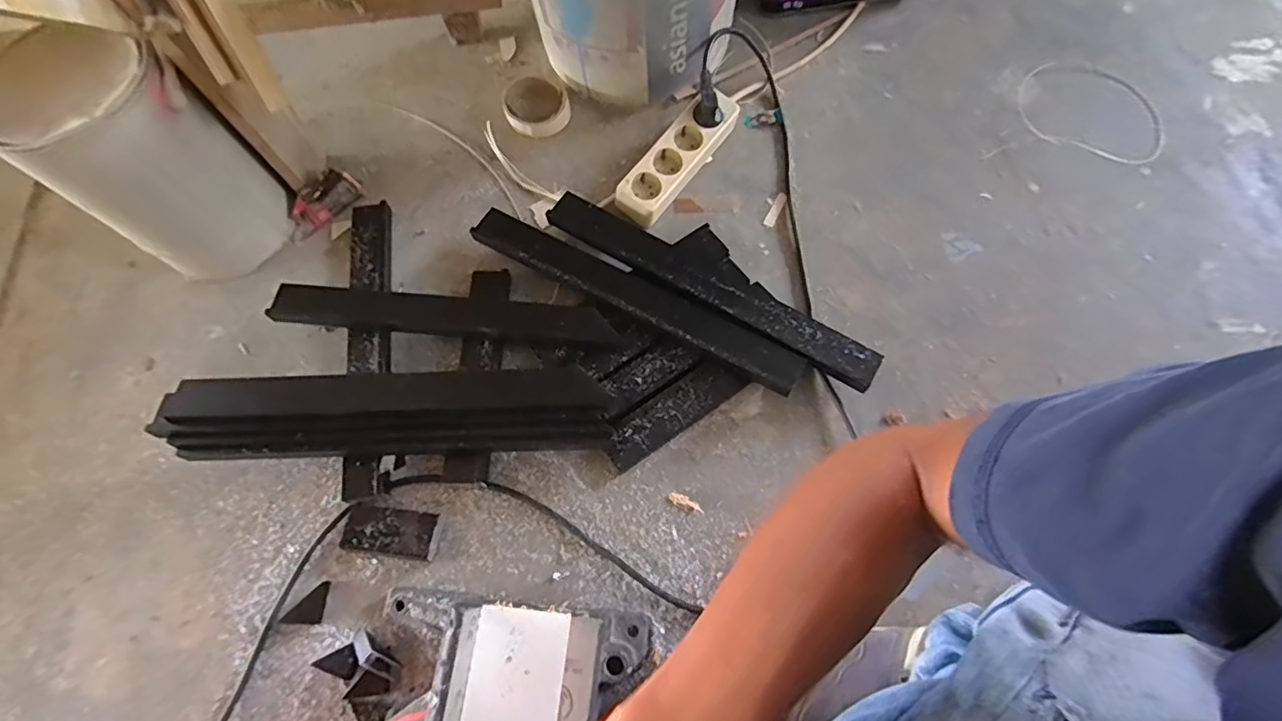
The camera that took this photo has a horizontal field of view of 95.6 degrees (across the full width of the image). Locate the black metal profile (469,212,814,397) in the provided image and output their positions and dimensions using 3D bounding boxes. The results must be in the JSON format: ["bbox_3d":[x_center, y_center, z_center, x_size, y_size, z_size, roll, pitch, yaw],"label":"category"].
[{"bbox_3d":[-0.013,-0.073,0.682,0.423,0.040,0.055,28,73,12],"label":"black metal profile"}]

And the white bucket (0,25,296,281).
[{"bbox_3d":[-0.566,-0.221,0.669,0.189,0.231,0.158,26,72,11],"label":"white bucket"}]

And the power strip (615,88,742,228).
[{"bbox_3d":[0.048,-0.262,0.754,0.068,0.046,0.212,34,74,13],"label":"power strip"}]

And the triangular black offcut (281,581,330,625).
[{"bbox_3d":[-0.336,0.253,0.592,0.055,0.007,0.029,-40,73,-13],"label":"triangular black offcut"}]

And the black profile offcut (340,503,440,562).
[{"bbox_3d":[-0.260,0.179,0.607,0.093,0.022,0.047,7,70,4],"label":"black profile offcut"}]

